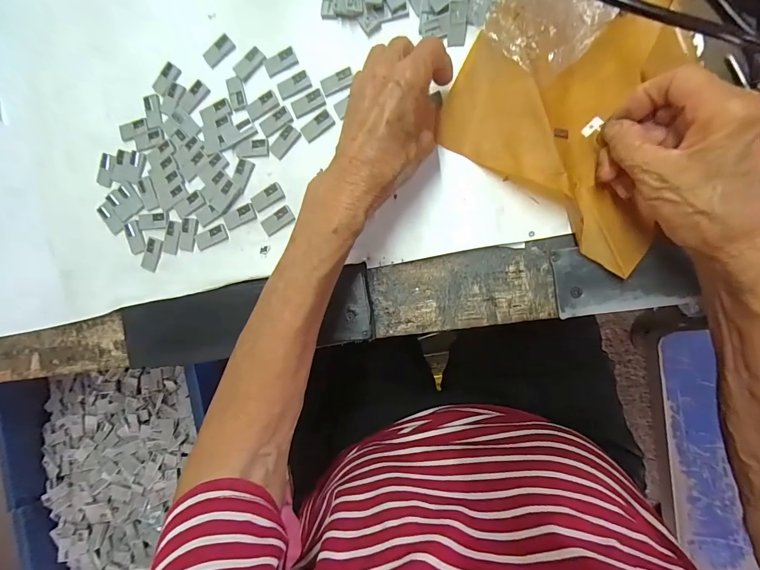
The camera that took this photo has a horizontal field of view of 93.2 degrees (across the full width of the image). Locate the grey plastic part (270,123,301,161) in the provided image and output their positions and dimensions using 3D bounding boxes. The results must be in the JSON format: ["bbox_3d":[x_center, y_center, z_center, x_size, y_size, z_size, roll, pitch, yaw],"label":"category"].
[{"bbox_3d":[-0.079,-0.119,0.297,0.014,0.004,0.028,40,96,5],"label":"grey plastic part"}]

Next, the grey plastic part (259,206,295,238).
[{"bbox_3d":[-0.085,-0.053,0.298,0.028,0.004,0.015,-30,87,8],"label":"grey plastic part"}]

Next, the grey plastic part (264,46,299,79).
[{"bbox_3d":[-0.082,-0.186,0.300,0.027,0.004,0.015,-26,88,8],"label":"grey plastic part"}]

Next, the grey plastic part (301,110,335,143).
[{"bbox_3d":[-0.051,-0.130,0.294,0.028,0.004,0.013,-33,87,7],"label":"grey plastic part"}]

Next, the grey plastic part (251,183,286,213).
[{"bbox_3d":[-0.094,-0.073,0.299,0.028,0.004,0.015,-28,88,8],"label":"grey plastic part"}]

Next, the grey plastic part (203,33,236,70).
[{"bbox_3d":[-0.138,-0.200,0.307,0.028,0.004,0.017,-39,86,7],"label":"grey plastic part"}]

